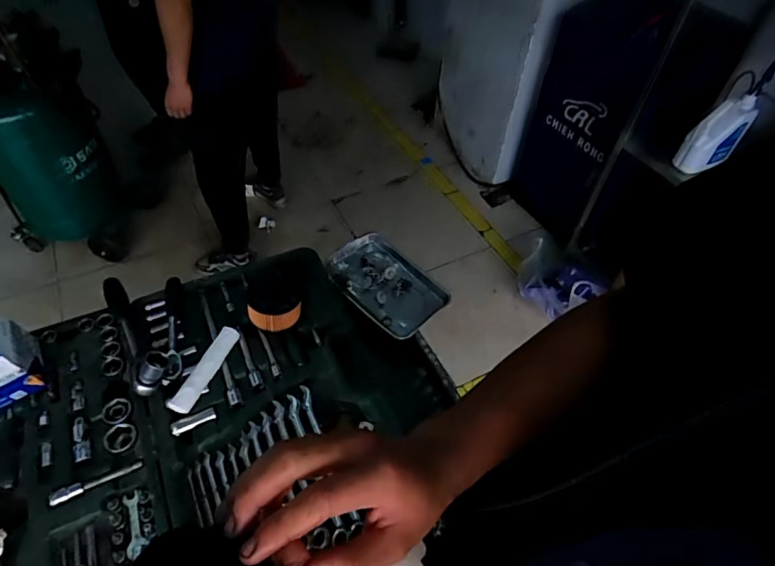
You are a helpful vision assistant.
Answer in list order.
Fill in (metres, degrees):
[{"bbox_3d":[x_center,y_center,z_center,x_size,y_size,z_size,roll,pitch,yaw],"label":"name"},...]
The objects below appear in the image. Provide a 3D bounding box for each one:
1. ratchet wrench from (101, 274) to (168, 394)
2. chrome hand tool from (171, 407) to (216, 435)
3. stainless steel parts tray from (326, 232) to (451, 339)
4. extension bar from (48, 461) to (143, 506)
[{"bbox_3d":[-0.414,0.076,0.776,0.058,0.062,0.246,-27,56,-23],"label":"ratchet wrench"},{"bbox_3d":[-0.291,0.208,0.719,0.063,0.014,0.018,-20,54,-19],"label":"chrome hand tool"},{"bbox_3d":[-0.006,-0.001,0.923,0.235,0.040,0.151,38,58,26],"label":"stainless steel parts tray"},{"bbox_3d":[-0.395,0.270,0.651,0.114,0.013,0.018,-18,53,-18],"label":"extension bar"}]

